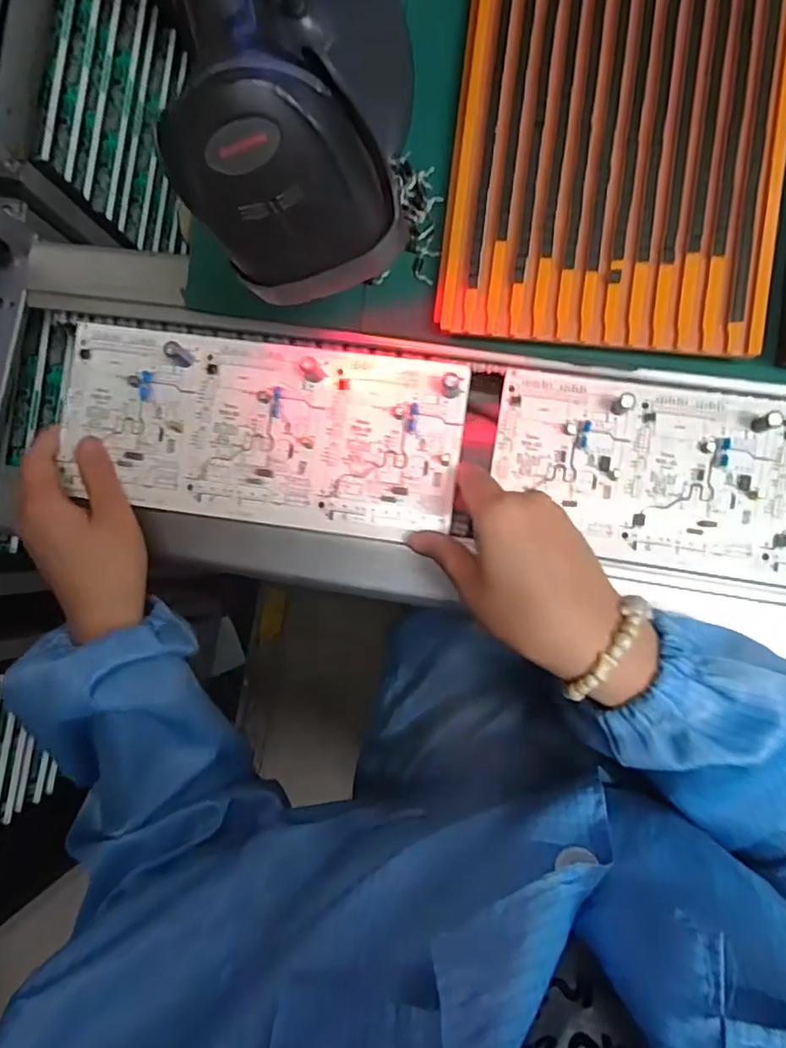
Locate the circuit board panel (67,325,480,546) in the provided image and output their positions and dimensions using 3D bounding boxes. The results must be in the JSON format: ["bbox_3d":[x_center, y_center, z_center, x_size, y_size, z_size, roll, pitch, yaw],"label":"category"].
[{"bbox_3d":[-0.086,-0.062,0.375,0.254,0.020,0.109,10,93,5],"label":"circuit board panel"}]

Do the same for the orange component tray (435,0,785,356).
[{"bbox_3d":[0.132,-0.225,0.358,0.184,0.034,0.235,7,93,7],"label":"orange component tray"}]

